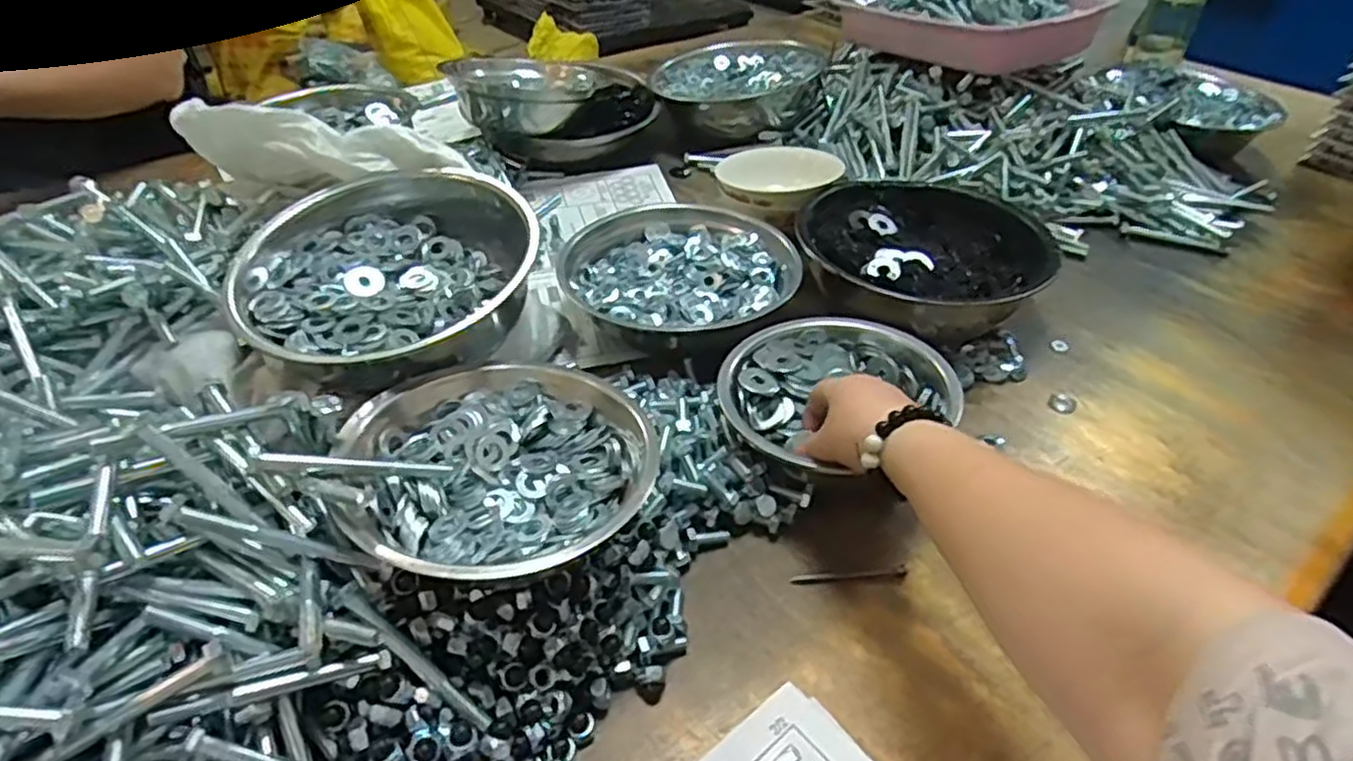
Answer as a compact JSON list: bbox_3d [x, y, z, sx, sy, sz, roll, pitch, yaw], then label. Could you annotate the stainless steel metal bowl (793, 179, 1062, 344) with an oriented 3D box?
[{"bbox_3d":[0.232,-0.112,0.733,0.204,0.082,0.225,30,48,29],"label":"stainless steel metal bowl"}]

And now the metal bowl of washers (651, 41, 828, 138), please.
[{"bbox_3d":[0.085,-0.423,1.057,0.230,0.072,0.214,1,41,-1],"label":"metal bowl of washers"}]

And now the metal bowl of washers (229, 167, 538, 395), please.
[{"bbox_3d":[-0.227,-0.090,0.570,0.209,0.083,0.194,1,41,-1],"label":"metal bowl of washers"}]

